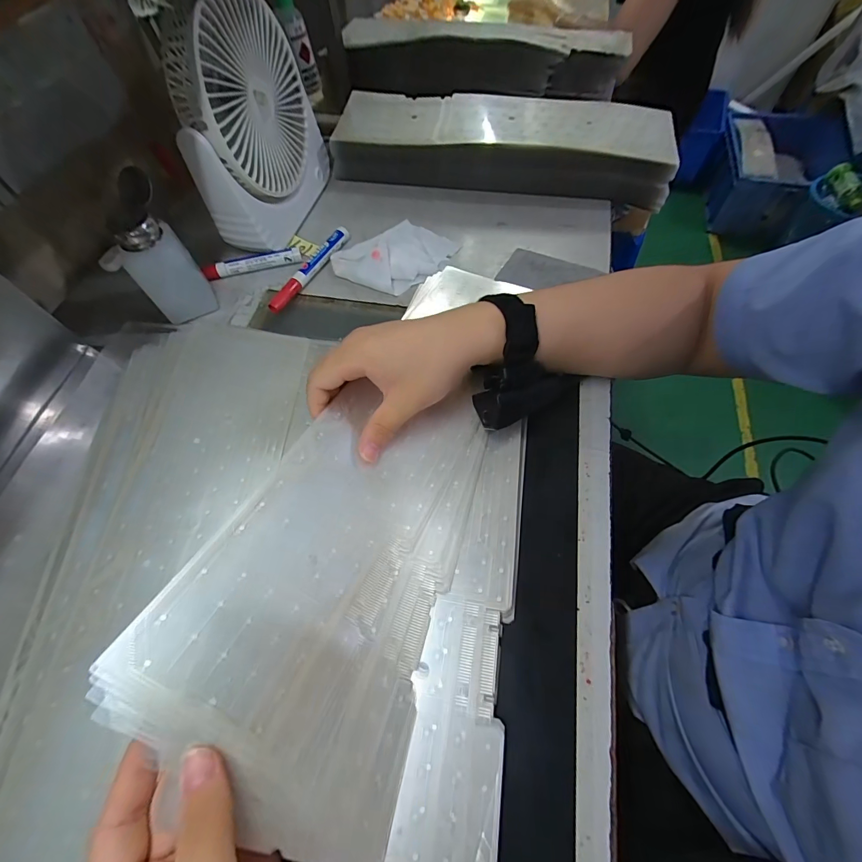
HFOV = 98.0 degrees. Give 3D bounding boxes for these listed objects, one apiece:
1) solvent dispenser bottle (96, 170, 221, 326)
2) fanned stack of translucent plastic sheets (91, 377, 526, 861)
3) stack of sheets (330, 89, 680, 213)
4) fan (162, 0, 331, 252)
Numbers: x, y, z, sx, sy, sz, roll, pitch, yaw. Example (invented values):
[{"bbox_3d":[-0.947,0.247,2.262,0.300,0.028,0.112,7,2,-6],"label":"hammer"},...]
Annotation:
[{"bbox_3d":[-0.270,-0.171,0.369,0.068,0.108,0.055,-36,65,-15],"label":"solvent dispenser bottle"},{"bbox_3d":[-0.047,0.093,0.250,0.210,0.040,0.278,18,59,-11],"label":"fanned stack of translucent plastic sheets"},{"bbox_3d":[0.088,-0.375,0.495,0.420,0.066,0.123,7,62,7],"label":"stack of sheets"},{"bbox_3d":[-0.191,-0.336,0.414,0.061,0.193,0.196,13,63,10],"label":"fan"}]

